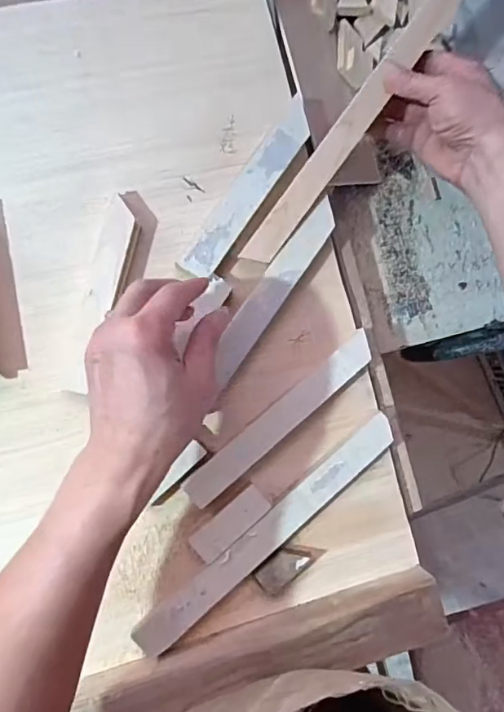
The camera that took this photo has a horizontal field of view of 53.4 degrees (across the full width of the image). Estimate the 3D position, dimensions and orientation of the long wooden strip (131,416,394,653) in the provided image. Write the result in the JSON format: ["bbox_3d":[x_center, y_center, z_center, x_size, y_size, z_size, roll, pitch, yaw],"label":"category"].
[{"bbox_3d":[0.016,0.156,0.444,0.283,0.008,0.032,-40,95,-7],"label":"long wooden strip"}]

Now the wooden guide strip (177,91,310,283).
[{"bbox_3d":[-0.001,-0.156,0.466,0.030,0.021,0.200,35,85,-6],"label":"wooden guide strip"}]

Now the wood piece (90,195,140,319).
[{"bbox_3d":[-0.122,-0.089,0.444,0.030,0.020,0.113,13,87,-8],"label":"wood piece"}]

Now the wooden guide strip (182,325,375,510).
[{"bbox_3d":[0.028,0.057,0.458,0.211,0.012,0.029,-40,95,-7],"label":"wooden guide strip"}]

